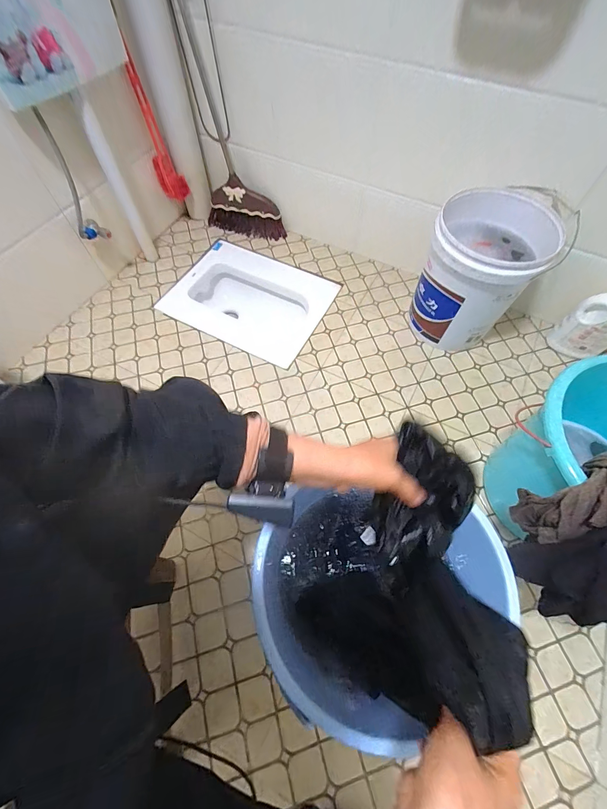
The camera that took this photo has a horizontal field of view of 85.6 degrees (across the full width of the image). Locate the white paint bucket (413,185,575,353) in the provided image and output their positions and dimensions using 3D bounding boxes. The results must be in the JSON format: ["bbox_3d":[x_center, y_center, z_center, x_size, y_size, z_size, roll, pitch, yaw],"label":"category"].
[{"bbox_3d":[0.507,-0.365,0.981,0.297,0.387,0.297,0,62,-1],"label":"white paint bucket"}]

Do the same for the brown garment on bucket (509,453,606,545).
[{"bbox_3d":[0.450,0.156,0.544,0.141,0.170,0.091,-18,64,-10],"label":"brown garment on bucket"}]

